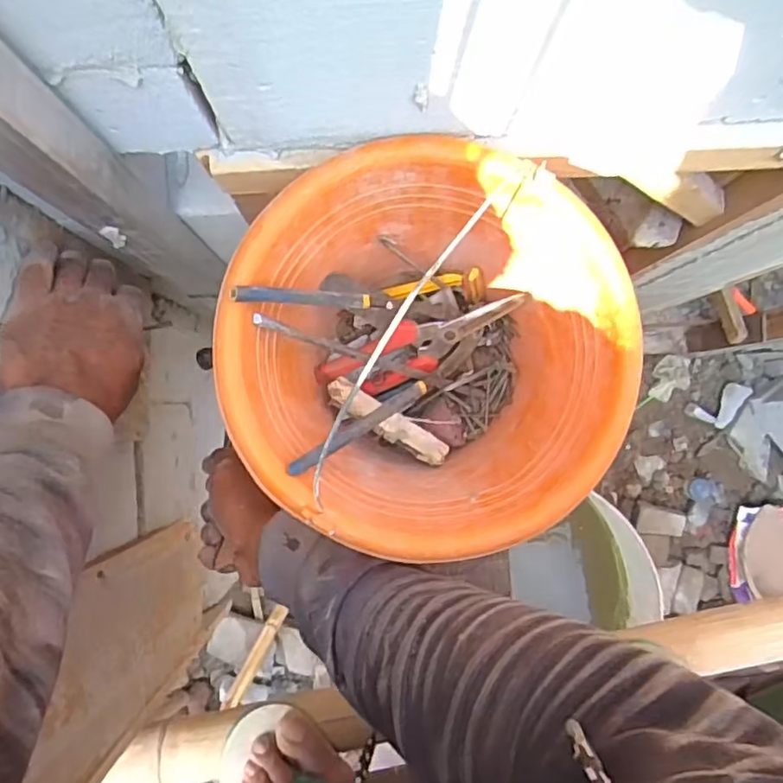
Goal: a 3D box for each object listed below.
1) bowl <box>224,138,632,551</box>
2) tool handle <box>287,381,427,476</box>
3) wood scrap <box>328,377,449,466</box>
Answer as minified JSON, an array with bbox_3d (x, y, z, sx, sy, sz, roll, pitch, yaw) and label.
[{"bbox_3d":[0.021,-0.022,0.437,0.241,0.161,0.241,0,88,-1],"label":"bowl"},{"bbox_3d":[-0.019,0.023,0.403,0.125,0.007,0.011,-32,89,-36],"label":"tool handle"},{"bbox_3d":[-0.003,0.025,0.480,0.107,0.015,0.022,33,88,0],"label":"wood scrap"}]

